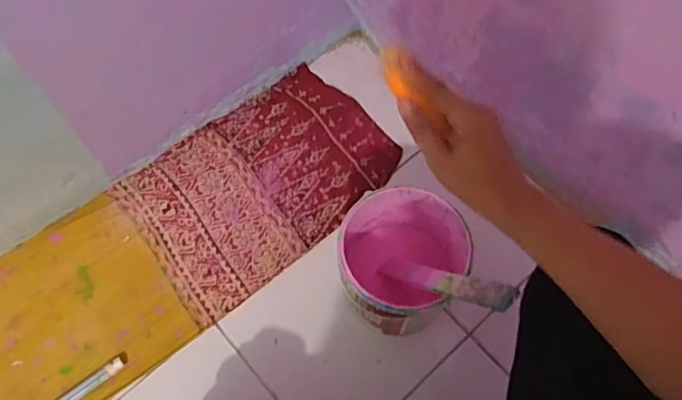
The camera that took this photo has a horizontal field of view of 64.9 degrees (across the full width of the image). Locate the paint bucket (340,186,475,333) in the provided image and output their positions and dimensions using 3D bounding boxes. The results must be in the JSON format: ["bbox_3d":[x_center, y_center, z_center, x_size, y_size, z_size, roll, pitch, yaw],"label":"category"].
[{"bbox_3d":[0.092,0.095,0.815,0.174,0.178,0.182,0,65,1],"label":"paint bucket"}]

